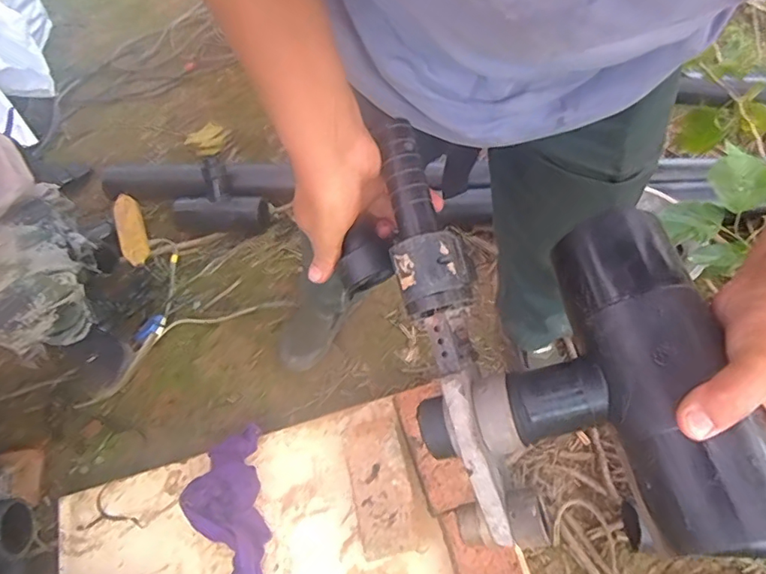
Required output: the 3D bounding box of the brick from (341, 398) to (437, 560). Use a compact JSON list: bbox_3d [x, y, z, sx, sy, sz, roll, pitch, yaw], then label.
[{"bbox_3d":[0.003,0.350,0.970,0.127,0.055,0.268,-13,66,-4],"label":"brick"}]

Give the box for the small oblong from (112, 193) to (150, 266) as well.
[{"bbox_3d":[-0.628,-0.141,1.299,0.063,0.051,0.196,-21,67,-8],"label":"small oblong"}]

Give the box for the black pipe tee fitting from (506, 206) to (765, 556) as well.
[{"bbox_3d":[0.172,0.063,0.373,0.140,0.082,0.223,-25,60,31],"label":"black pipe tee fitting"}]

